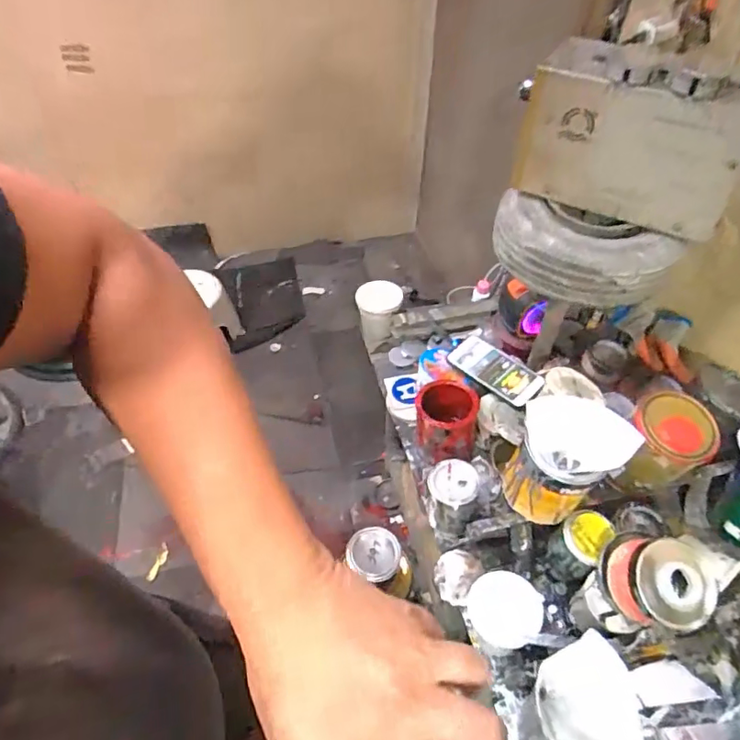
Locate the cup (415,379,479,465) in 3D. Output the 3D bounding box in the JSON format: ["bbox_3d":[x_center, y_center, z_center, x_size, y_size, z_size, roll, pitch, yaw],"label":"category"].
[{"bbox_3d":[0.129,0.083,0.913,0.098,0.106,0.113,7,49,5],"label":"cup"}]

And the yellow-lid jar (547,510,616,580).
[{"bbox_3d":[0.297,0.253,0.779,0.067,0.097,0.069,33,55,25],"label":"yellow-lid jar"}]

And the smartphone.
[{"bbox_3d":[0.214,0.000,0.932,0.162,0.015,0.072,37,71,29],"label":"smartphone"}]

